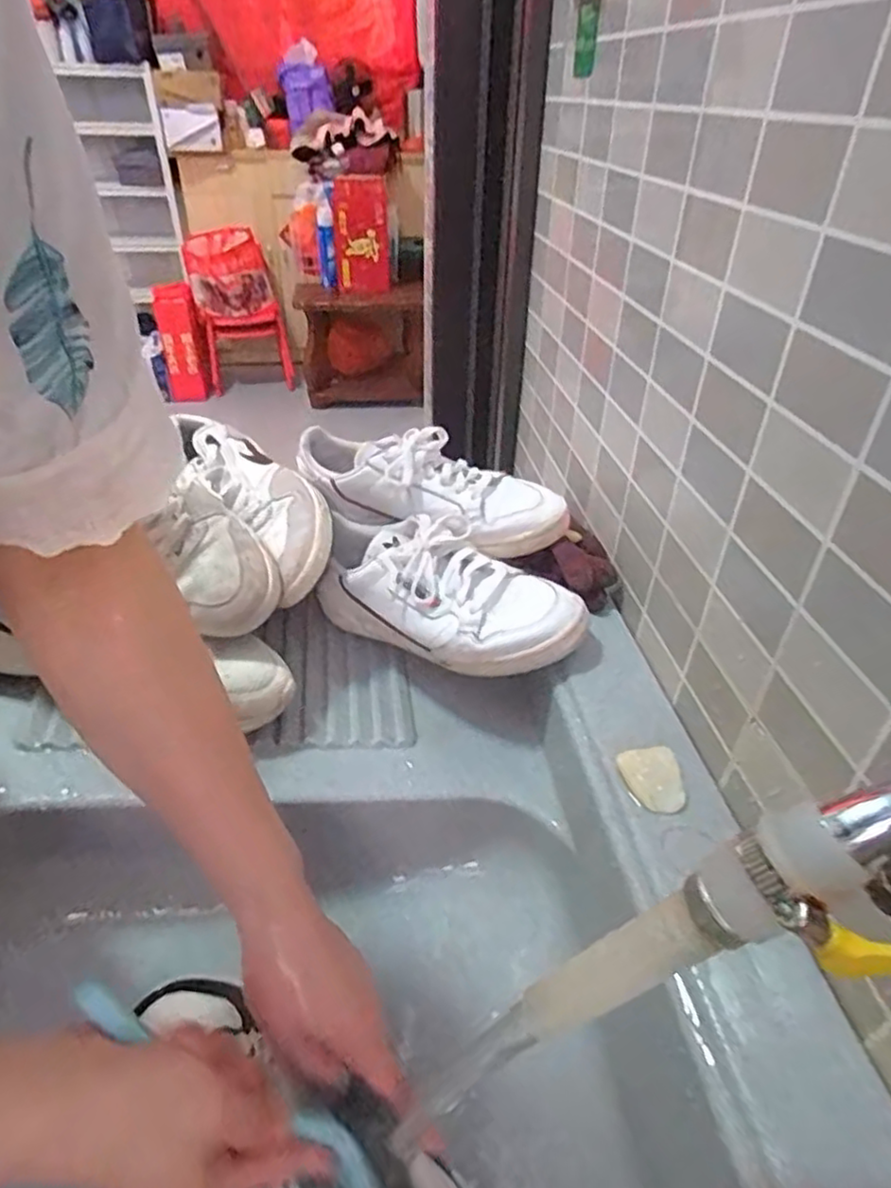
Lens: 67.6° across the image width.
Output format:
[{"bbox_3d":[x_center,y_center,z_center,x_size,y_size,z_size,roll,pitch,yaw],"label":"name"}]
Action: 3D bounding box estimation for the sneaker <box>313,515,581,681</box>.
[{"bbox_3d":[-0.009,-0.001,0.570,0.254,0.091,0.087,23,42,26],"label":"sneaker"}]

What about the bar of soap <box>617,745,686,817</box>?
[{"bbox_3d":[0.137,0.123,0.440,0.036,0.013,0.044,-3,37,-6],"label":"bar of soap"}]

